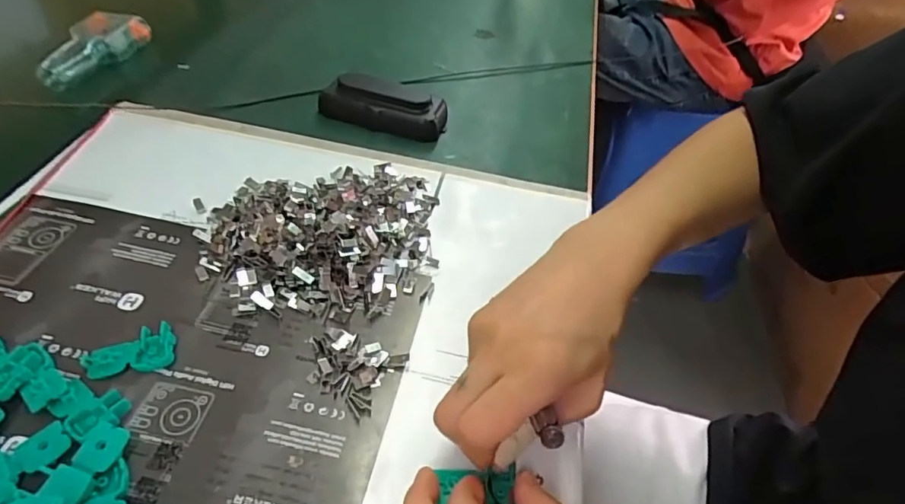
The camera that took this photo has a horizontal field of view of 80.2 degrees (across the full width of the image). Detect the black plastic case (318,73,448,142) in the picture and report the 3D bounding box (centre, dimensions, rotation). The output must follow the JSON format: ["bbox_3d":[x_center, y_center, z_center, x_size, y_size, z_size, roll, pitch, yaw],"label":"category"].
[{"bbox_3d":[-0.062,-0.129,0.466,0.112,0.032,0.039,14,46,7],"label":"black plastic case"}]

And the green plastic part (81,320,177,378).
[{"bbox_3d":[-0.175,0.053,0.291,0.046,0.010,0.026,-5,47,-12],"label":"green plastic part"}]

